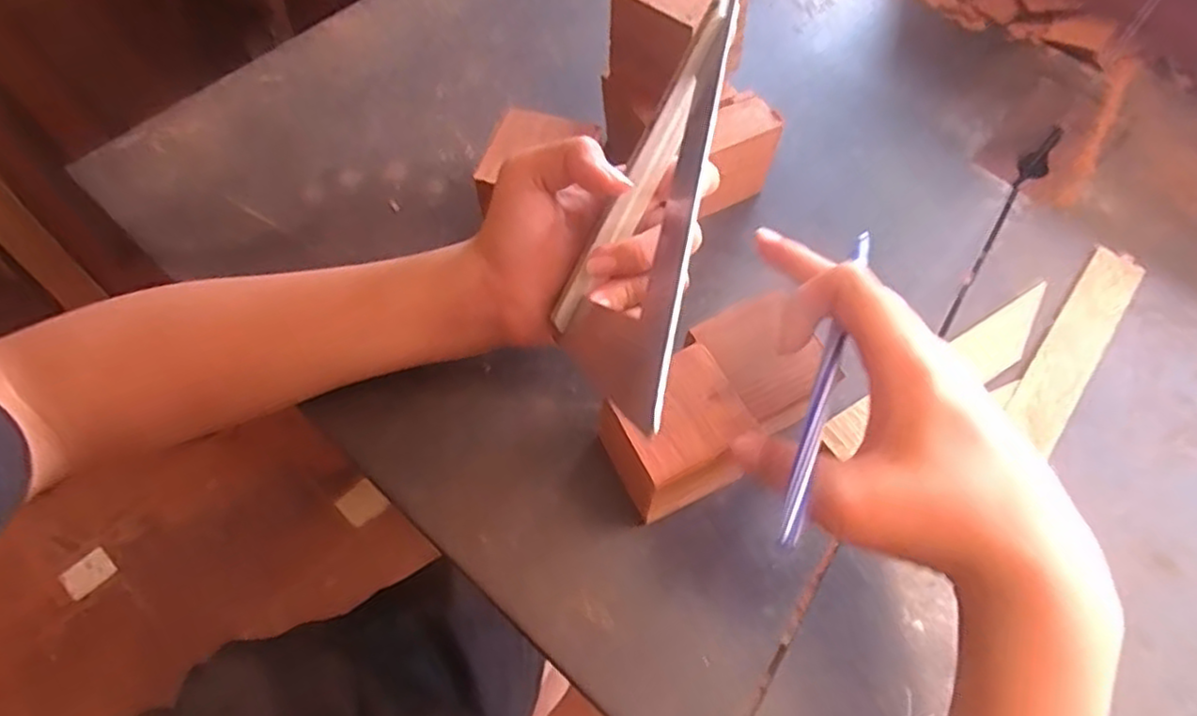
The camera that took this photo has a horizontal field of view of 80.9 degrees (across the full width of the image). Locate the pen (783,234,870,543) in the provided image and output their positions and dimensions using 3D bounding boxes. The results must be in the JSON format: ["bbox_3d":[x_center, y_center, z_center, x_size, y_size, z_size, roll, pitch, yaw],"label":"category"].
[{"bbox_3d":[0.087,0.007,0.266,0.007,0.004,0.131,18,67,10],"label":"pen"}]

